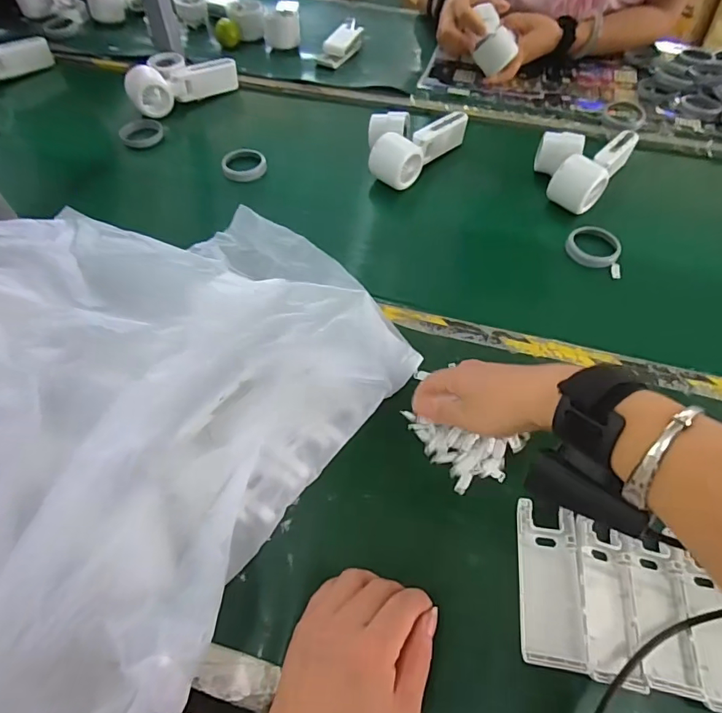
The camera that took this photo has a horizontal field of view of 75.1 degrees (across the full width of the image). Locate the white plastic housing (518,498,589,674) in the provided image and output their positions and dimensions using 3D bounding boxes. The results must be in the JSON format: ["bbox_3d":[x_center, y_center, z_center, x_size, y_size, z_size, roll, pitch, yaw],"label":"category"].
[{"bbox_3d":[0.130,0.155,0.325,0.039,0.015,0.101,7,55,5],"label":"white plastic housing"}]

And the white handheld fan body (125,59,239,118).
[{"bbox_3d":[-0.265,-0.414,0.717,0.169,0.050,0.053,-23,58,-15],"label":"white handheld fan body"}]

